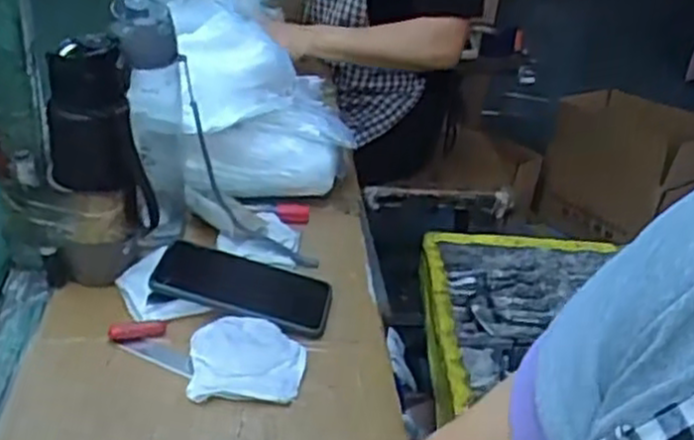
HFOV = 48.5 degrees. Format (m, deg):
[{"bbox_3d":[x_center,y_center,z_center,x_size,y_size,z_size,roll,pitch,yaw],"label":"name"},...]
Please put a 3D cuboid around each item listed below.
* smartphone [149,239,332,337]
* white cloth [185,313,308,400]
[{"bbox_3d":[-0.097,0.063,0.729,0.163,0.016,0.085,17,33,-8],"label":"smartphone"},{"bbox_3d":[-0.084,0.116,0.656,0.095,0.025,0.081,1,31,-8],"label":"white cloth"}]

